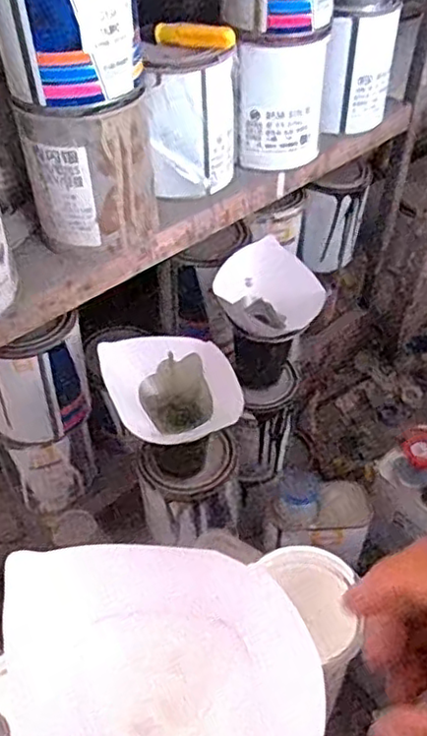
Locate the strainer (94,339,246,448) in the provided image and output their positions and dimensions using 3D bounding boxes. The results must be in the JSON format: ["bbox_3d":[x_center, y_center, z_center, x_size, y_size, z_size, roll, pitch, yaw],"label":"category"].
[{"bbox_3d":[-0.038,0.035,0.608,0.109,0.079,0.119,-16,48,-16],"label":"strainer"}]

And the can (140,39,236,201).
[{"bbox_3d":[-0.021,-0.239,0.620,0.084,0.131,0.078,3,46,3],"label":"can"}]

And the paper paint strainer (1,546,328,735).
[{"bbox_3d":[-0.020,0.122,0.248,0.115,0.086,0.106,2,48,-2],"label":"paper paint strainer"}]

